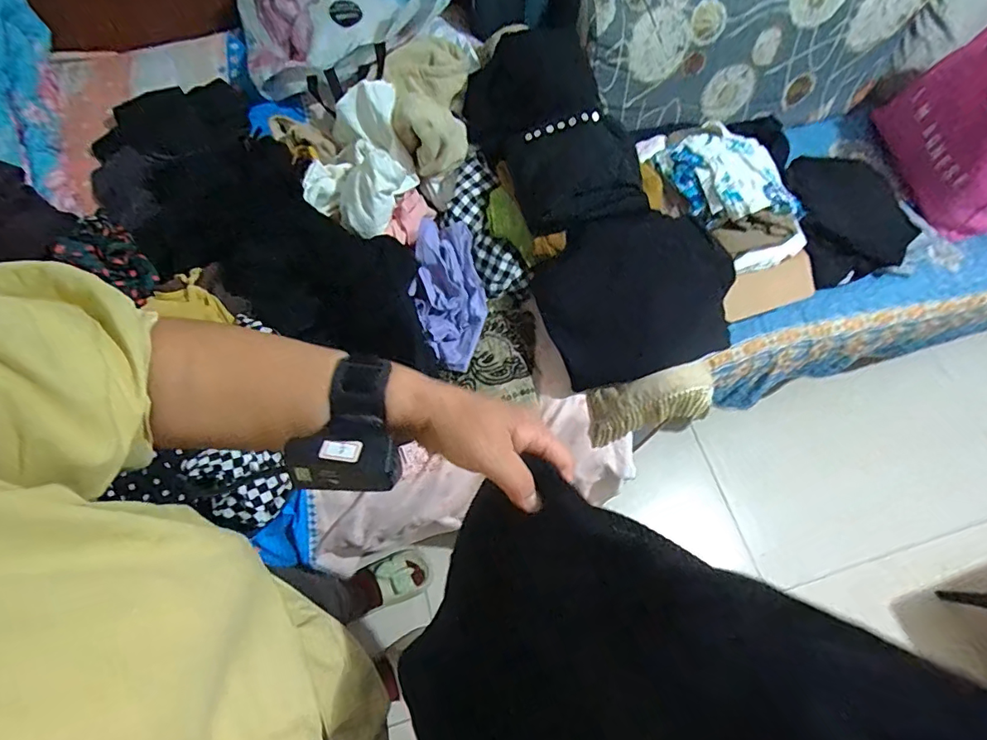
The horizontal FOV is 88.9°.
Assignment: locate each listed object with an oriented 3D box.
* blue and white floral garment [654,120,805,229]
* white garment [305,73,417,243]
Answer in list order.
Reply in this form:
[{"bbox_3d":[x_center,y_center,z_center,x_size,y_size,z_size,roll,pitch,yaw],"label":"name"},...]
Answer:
[{"bbox_3d":[0.451,-0.379,0.951,0.203,0.069,0.246,-16,68,-8],"label":"blue and white floral garment"},{"bbox_3d":[-0.214,-0.356,0.868,0.155,0.173,0.234,18,68,6],"label":"white garment"}]

